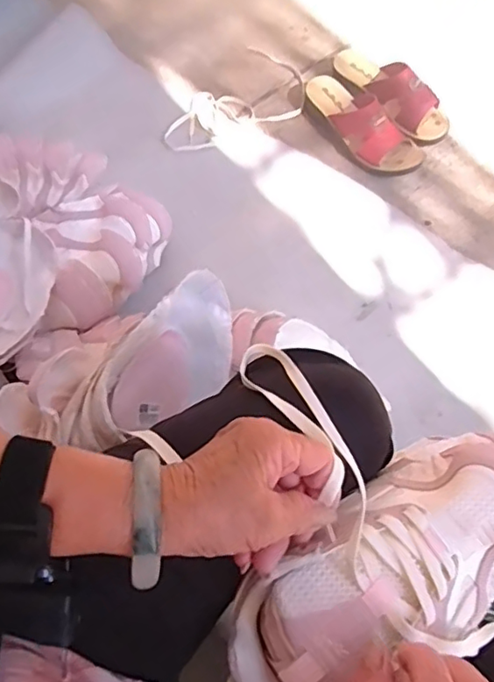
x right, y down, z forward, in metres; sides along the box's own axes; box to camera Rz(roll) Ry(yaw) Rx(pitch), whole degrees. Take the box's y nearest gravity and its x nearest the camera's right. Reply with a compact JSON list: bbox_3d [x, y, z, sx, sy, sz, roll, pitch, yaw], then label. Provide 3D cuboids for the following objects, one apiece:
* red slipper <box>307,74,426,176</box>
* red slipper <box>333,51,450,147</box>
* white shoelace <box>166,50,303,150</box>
[{"bbox_3d":[0.183,-0.353,0.912,0.085,0.072,0.225,-37,74,-14],"label":"red slipper"},{"bbox_3d":[0.234,-0.411,0.935,0.083,0.071,0.225,-34,73,-13],"label":"red slipper"},{"bbox_3d":[-0.006,-0.387,0.965,0.141,0.017,0.259,38,73,12],"label":"white shoelace"}]

